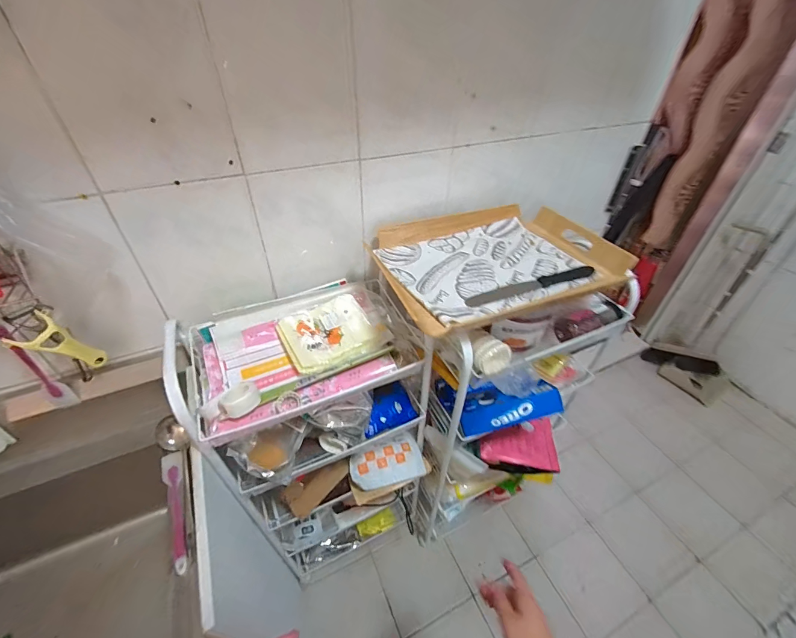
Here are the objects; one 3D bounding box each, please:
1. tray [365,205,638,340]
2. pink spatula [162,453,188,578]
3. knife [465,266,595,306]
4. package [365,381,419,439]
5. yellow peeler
[{"bbox_3d":[0.177,-0.126,0.691,0.412,0.042,0.342,-14,43,-17],"label":"tray"},{"bbox_3d":[-0.369,0.314,0.599,0.033,0.011,0.205,-21,46,-23],"label":"pink spatula"},{"bbox_3d":[0.236,-0.063,0.635,0.259,0.013,0.031,-14,43,-17],"label":"knife"},{"bbox_3d":[-0.024,0.194,0.788,0.120,0.024,0.089,-14,79,-38],"label":"package"},{"bbox_3d":[-0.541,0.045,0.581,0.069,0.128,0.019,-45,55,-10],"label":"yellow peeler"}]

